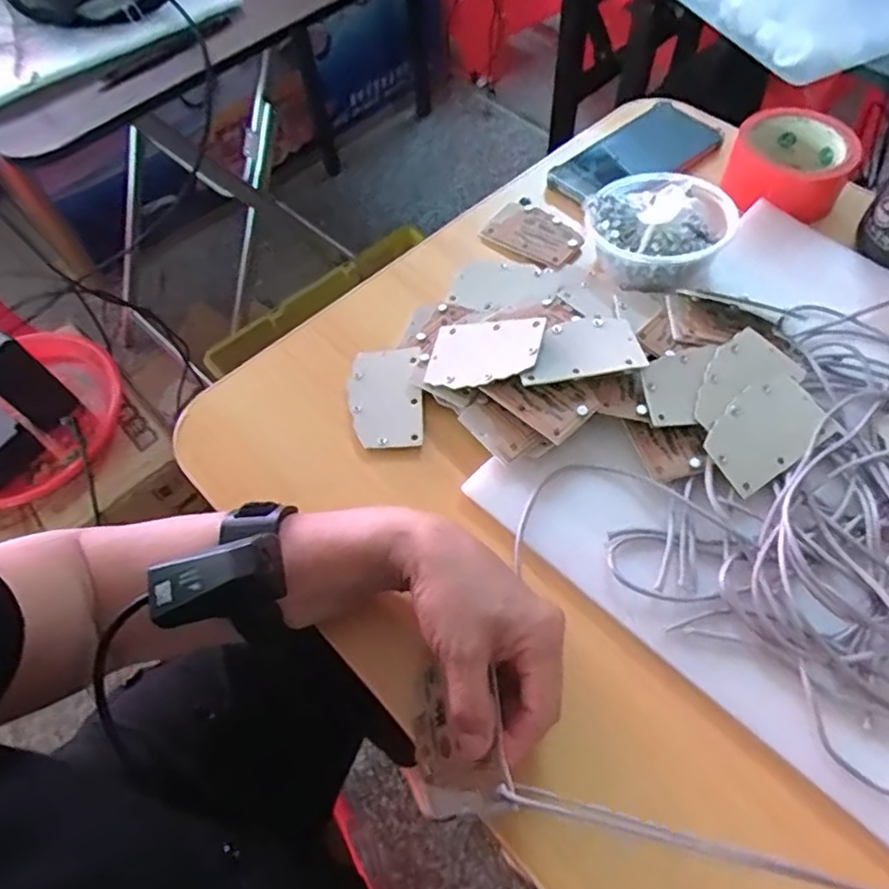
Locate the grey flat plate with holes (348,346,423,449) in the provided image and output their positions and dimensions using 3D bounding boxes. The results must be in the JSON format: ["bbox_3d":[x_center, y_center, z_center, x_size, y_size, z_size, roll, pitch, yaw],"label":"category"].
[{"bbox_3d":[-0.044,-0.035,0.485,0.055,0.008,0.084,-5,60,7],"label":"grey flat plate with holes"}]

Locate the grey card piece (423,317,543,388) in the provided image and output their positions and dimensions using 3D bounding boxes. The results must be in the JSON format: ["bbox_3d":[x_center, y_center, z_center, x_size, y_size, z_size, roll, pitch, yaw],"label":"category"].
[{"bbox_3d":[0.028,-0.067,0.468,0.084,0.006,0.053,-3,60,30],"label":"grey card piece"}]

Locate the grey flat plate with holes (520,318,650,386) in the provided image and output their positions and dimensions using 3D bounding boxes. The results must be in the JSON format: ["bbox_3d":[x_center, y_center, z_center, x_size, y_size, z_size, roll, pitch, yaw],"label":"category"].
[{"bbox_3d":[0.093,-0.069,0.455,0.083,0.007,0.054,-7,50,-2],"label":"grey flat plate with holes"}]

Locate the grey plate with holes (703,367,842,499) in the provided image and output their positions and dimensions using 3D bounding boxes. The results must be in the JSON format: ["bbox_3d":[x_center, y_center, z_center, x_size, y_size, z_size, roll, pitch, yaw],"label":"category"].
[{"bbox_3d":[0.213,-0.009,0.430,0.084,0.005,0.055,-34,74,-11],"label":"grey plate with holes"}]

